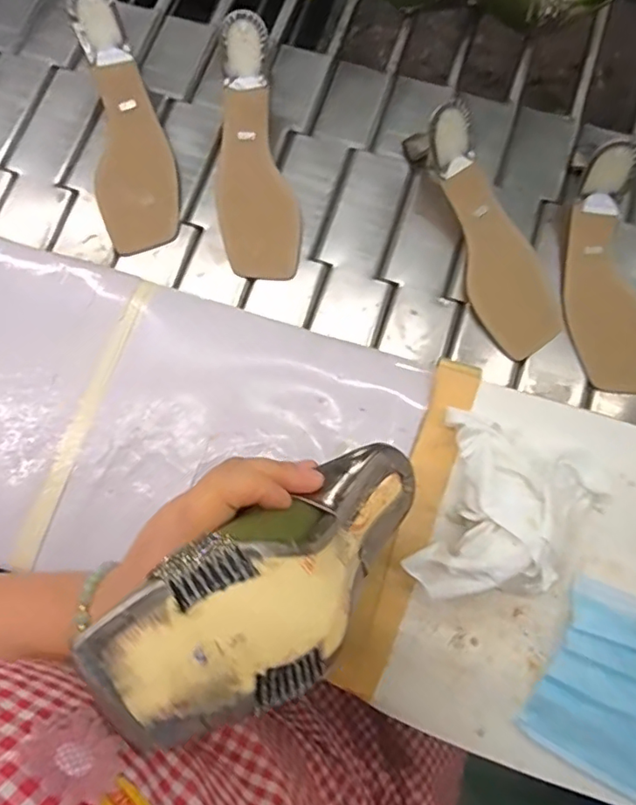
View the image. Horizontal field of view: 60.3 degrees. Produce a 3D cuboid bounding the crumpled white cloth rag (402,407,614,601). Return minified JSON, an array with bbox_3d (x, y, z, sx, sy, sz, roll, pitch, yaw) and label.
[{"bbox_3d":[0.133,0.080,0.376,0.116,0.056,0.122,21,79,2],"label":"crumpled white cloth rag"}]

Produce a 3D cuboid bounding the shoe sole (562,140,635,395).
[{"bbox_3d":[0.254,-0.109,0.468,0.069,0.072,0.196,-12,77,-3],"label":"shoe sole"}]

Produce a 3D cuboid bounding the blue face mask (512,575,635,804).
[{"bbox_3d":[0.229,0.207,0.371,0.152,0.013,0.117,28,79,3],"label":"blue face mask"}]

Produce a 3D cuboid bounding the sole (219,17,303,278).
[{"bbox_3d":[-0.059,-0.224,0.499,0.069,0.031,0.220,-6,96,-1],"label":"sole"}]

